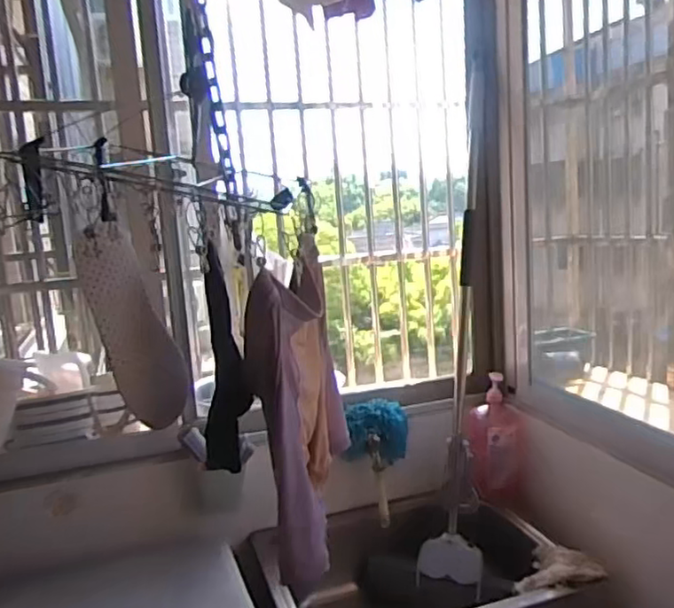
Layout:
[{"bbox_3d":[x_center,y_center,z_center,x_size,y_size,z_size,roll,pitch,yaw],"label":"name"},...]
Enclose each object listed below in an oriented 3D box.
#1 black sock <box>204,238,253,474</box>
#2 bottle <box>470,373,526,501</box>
[{"bbox_3d":[-0.120,0.067,0.665,0.053,0.235,0.091,-6,10,-9],"label":"black sock"},{"bbox_3d":[0.388,0.326,1.520,0.123,0.298,0.114,-2,10,16],"label":"bottle"}]

